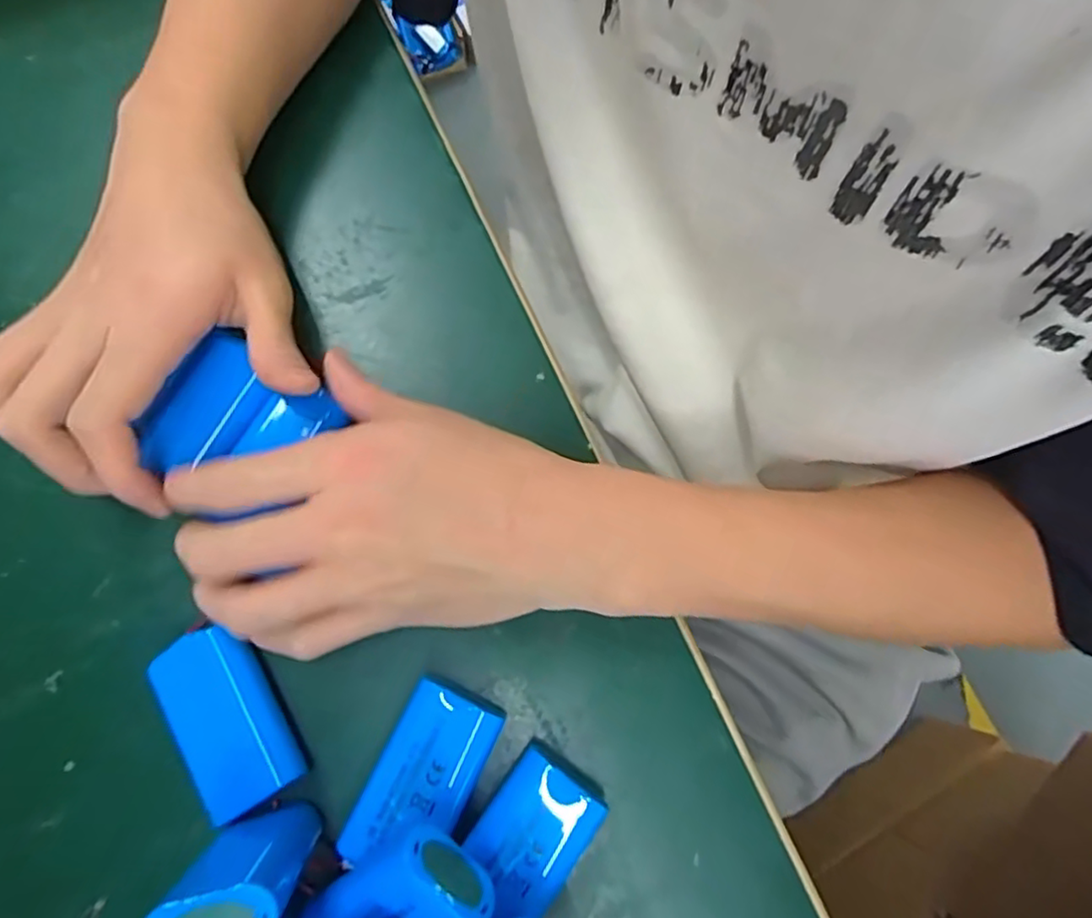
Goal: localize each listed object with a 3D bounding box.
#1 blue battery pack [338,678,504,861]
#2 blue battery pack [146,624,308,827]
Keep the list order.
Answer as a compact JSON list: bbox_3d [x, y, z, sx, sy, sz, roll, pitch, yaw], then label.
[{"bbox_3d":[-0.046,0.121,0.245,0.037,0.025,0.066,25,78,8],"label":"blue battery pack"},{"bbox_3d":[-0.123,0.100,0.249,0.035,0.021,0.067,-30,77,-6],"label":"blue battery pack"}]

